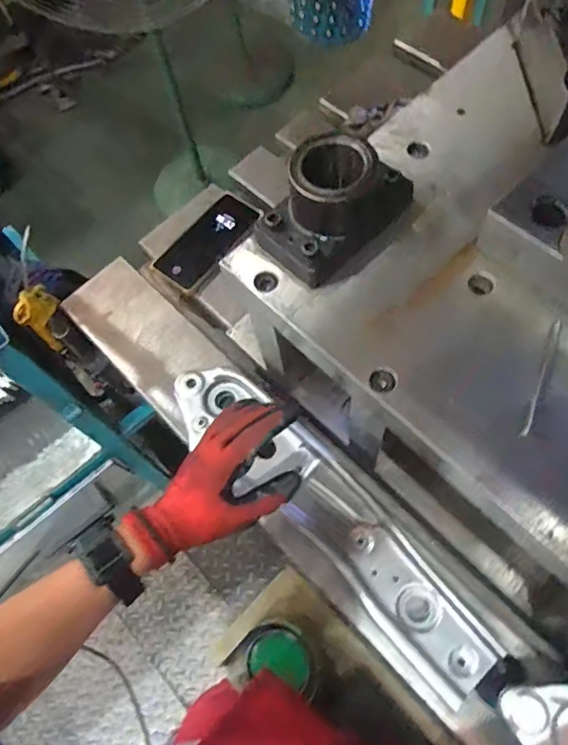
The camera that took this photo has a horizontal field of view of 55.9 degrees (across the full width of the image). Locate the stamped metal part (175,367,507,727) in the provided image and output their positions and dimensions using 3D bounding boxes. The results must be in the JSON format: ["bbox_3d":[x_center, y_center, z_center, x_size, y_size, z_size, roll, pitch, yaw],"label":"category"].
[{"bbox_3d":[0.037,0.153,0.578,0.098,0.053,0.433,-39,71,-15],"label":"stamped metal part"}]

